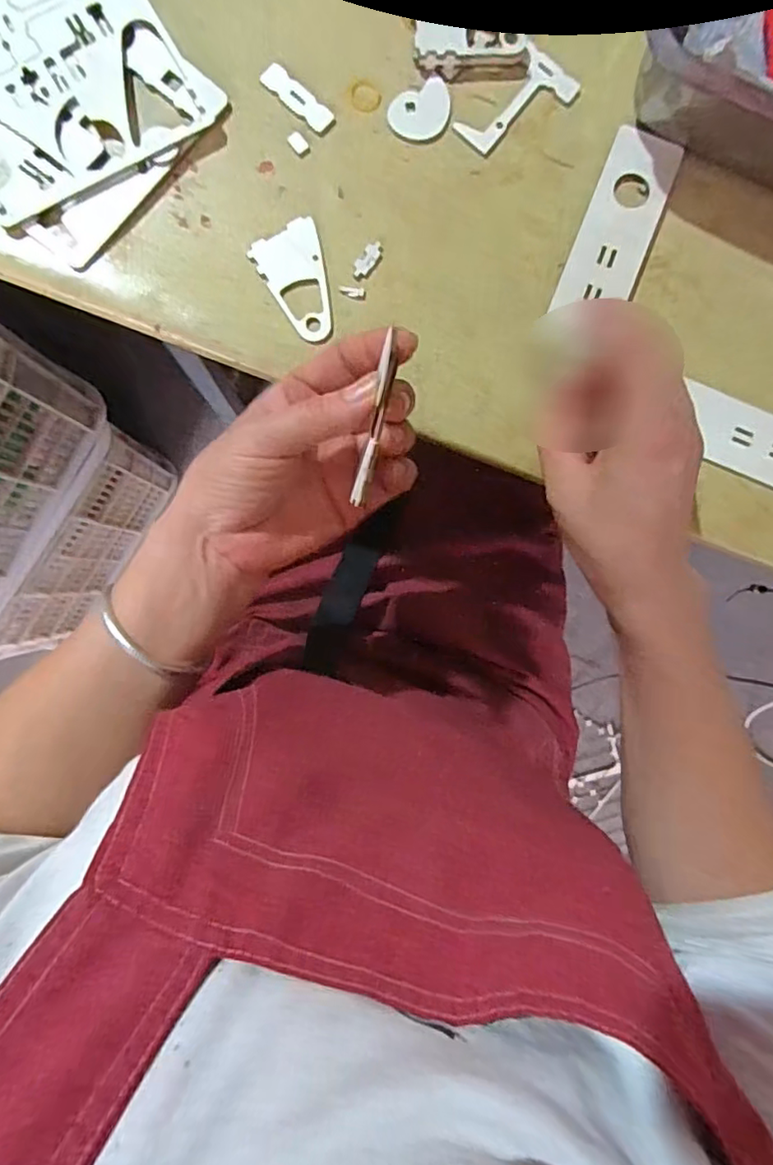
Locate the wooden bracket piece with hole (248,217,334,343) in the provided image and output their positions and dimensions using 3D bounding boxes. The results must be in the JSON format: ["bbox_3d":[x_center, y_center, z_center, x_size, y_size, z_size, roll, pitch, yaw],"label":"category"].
[{"bbox_3d":[-0.051,-0.185,0.355,0.043,0.004,0.071,-29,91,-4],"label":"wooden bracket piece with hole"}]

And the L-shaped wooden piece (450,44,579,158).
[{"bbox_3d":[0.084,-0.305,0.369,0.080,0.004,0.039,-42,92,-4],"label":"L-shaped wooden piece"}]

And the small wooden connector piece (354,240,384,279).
[{"bbox_3d":[-0.012,-0.202,0.358,0.010,0.004,0.027,33,88,-3],"label":"small wooden connector piece"}]

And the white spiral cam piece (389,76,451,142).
[{"bbox_3d":[0.023,-0.297,0.361,0.041,0.004,0.033,-29,91,-4],"label":"white spiral cam piece"}]

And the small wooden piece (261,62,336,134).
[{"bbox_3d":[-0.055,-0.302,0.357,0.049,0.004,0.016,38,87,-3],"label":"small wooden piece"}]

